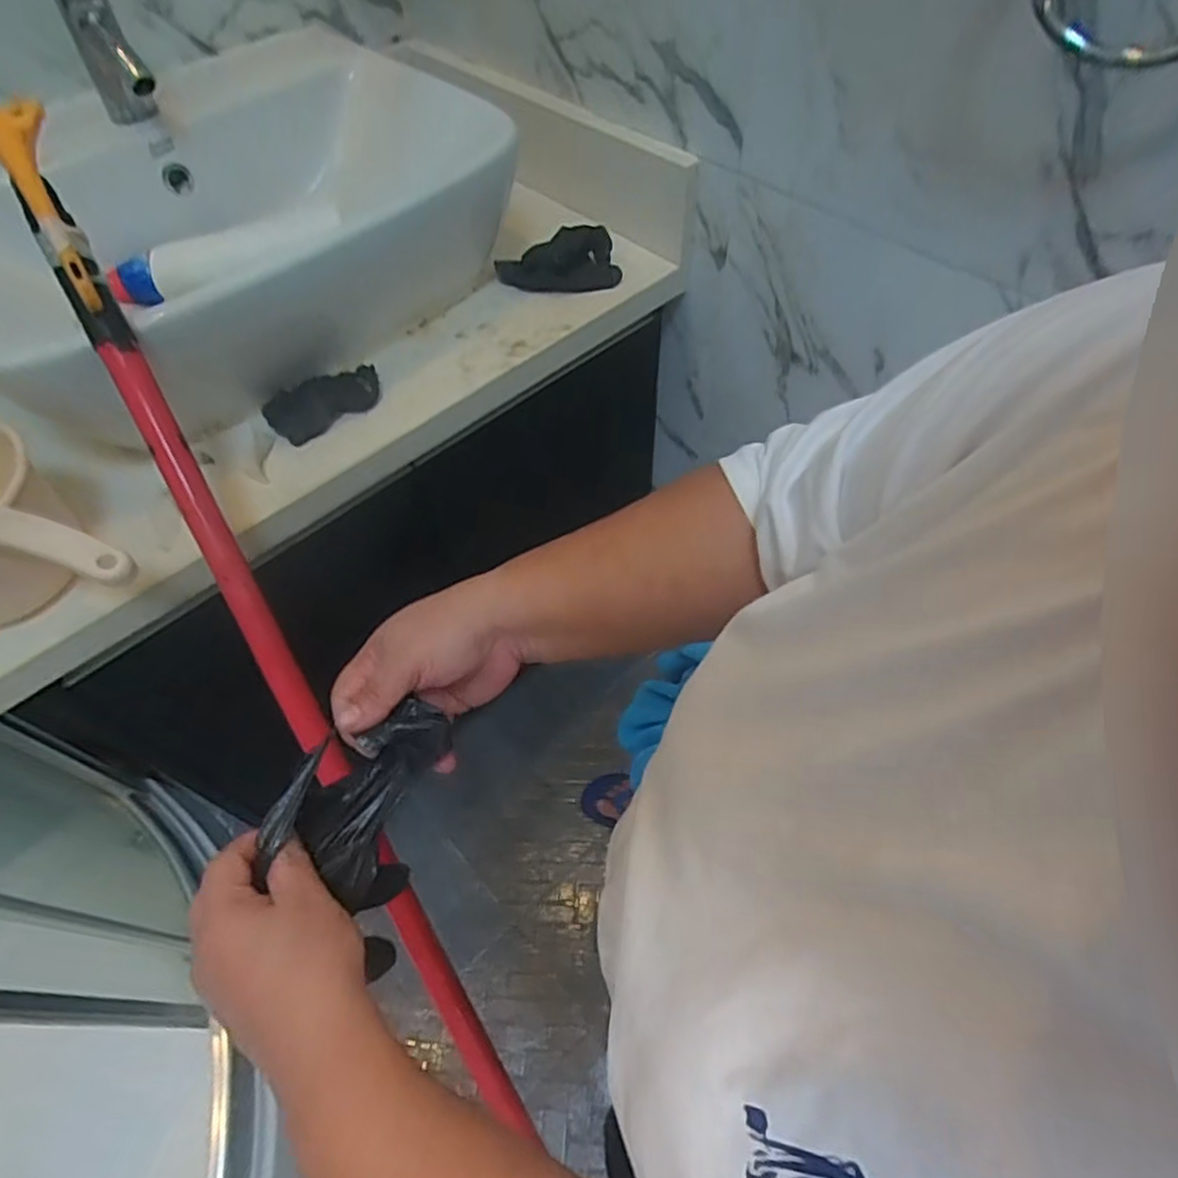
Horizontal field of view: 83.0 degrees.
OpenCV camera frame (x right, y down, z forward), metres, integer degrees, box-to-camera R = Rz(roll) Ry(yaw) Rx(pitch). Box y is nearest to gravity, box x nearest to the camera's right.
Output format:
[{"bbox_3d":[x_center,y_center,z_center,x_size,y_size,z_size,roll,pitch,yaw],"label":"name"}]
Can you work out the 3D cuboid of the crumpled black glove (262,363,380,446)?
[{"bbox_3d":[-0.263,-0.189,0.666,0.113,0.018,0.062,-33,61,-18],"label":"crumpled black glove"}]

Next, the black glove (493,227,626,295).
[{"bbox_3d":[-0.037,-0.377,0.767,0.140,0.046,0.065,-5,56,0],"label":"black glove"}]

